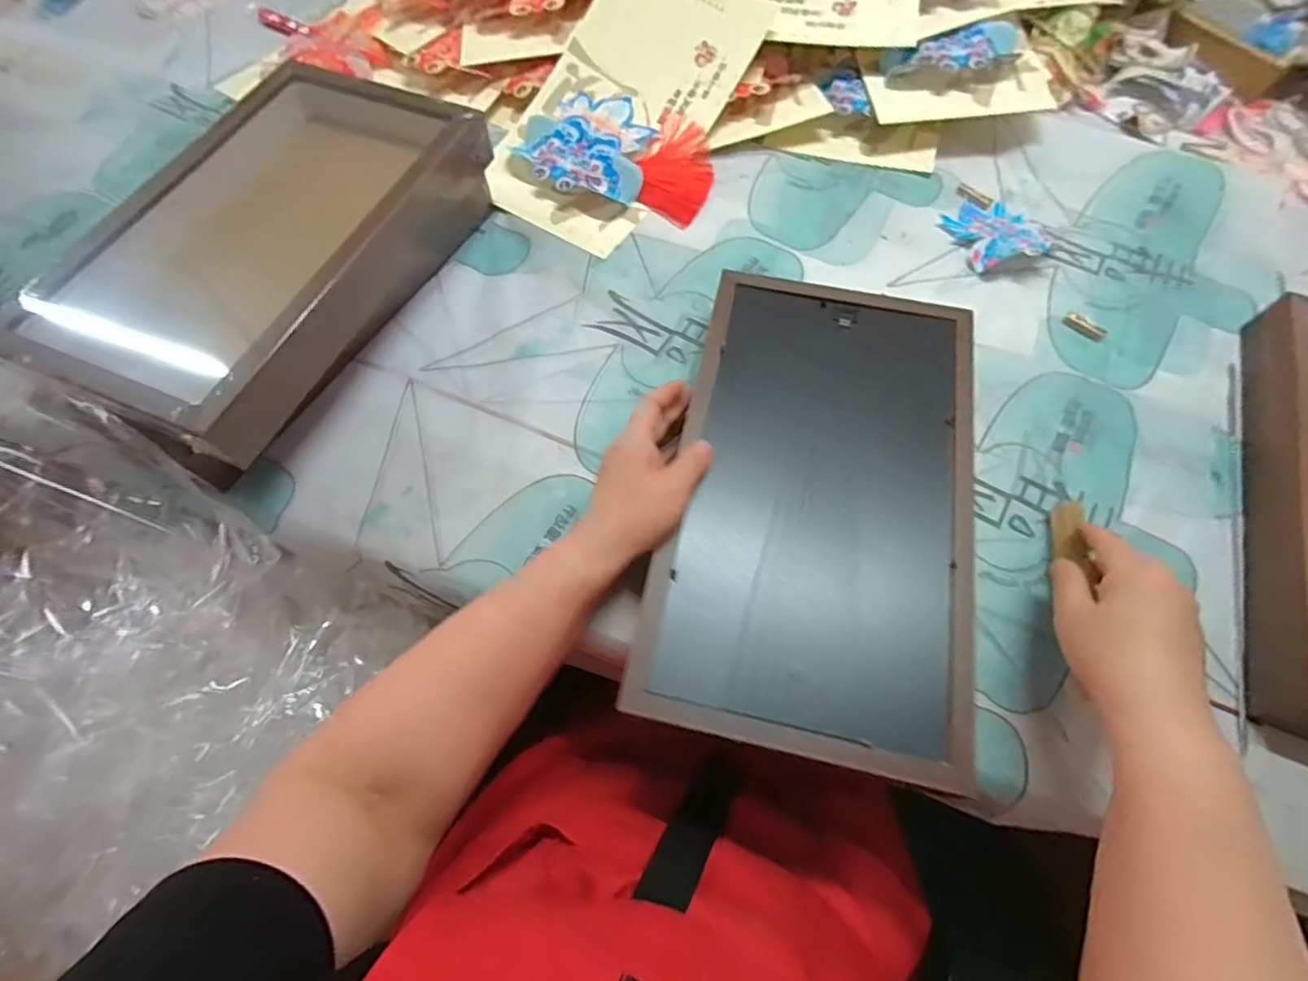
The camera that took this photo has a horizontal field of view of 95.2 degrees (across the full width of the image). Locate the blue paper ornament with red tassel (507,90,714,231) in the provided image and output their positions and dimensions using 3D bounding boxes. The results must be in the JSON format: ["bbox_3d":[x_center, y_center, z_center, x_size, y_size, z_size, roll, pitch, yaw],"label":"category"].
[{"bbox_3d":[-0.037,-0.333,0.588,0.184,0.028,0.123,13,65,6],"label":"blue paper ornament with red tassel"}]

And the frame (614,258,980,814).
[{"bbox_3d":[0.116,-0.005,0.405,0.199,0.016,0.344,12,67,5],"label":"frame"}]

